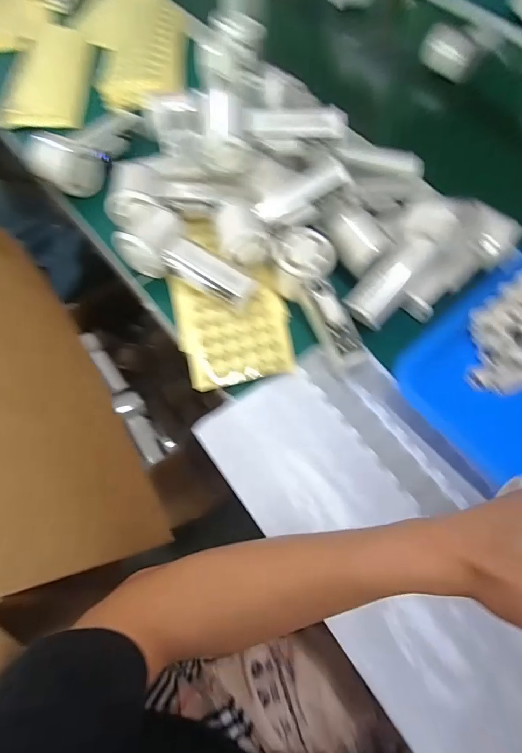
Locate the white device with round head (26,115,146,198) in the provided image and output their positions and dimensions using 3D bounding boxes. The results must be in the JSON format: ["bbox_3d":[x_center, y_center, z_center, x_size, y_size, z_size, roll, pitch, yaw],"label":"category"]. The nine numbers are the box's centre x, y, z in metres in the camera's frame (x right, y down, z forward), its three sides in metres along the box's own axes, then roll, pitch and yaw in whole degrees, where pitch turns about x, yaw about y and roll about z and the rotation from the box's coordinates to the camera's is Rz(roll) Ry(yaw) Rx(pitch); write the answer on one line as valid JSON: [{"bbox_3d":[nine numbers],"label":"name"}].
[{"bbox_3d":[-0.216,-0.291,0.524,0.075,0.062,0.147,27,67,9],"label":"white device with round head"}]

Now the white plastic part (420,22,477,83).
[{"bbox_3d":[0.285,-0.490,0.615,0.082,0.042,0.048,30,67,10],"label":"white plastic part"}]

